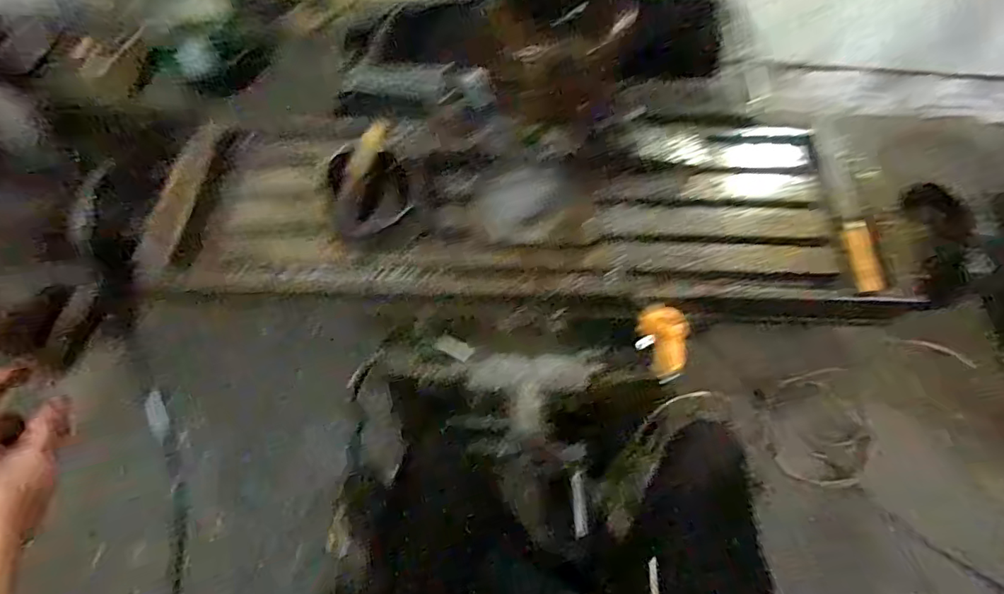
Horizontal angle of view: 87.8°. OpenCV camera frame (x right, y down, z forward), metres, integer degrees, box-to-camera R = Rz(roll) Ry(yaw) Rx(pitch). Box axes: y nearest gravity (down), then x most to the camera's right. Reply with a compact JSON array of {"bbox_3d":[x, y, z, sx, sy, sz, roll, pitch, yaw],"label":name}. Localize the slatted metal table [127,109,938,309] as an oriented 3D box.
[{"bbox_3d":[0.027,-0.101,0.577,0.805,0.088,0.239,1,61,0],"label":"slatted metal table"}]

